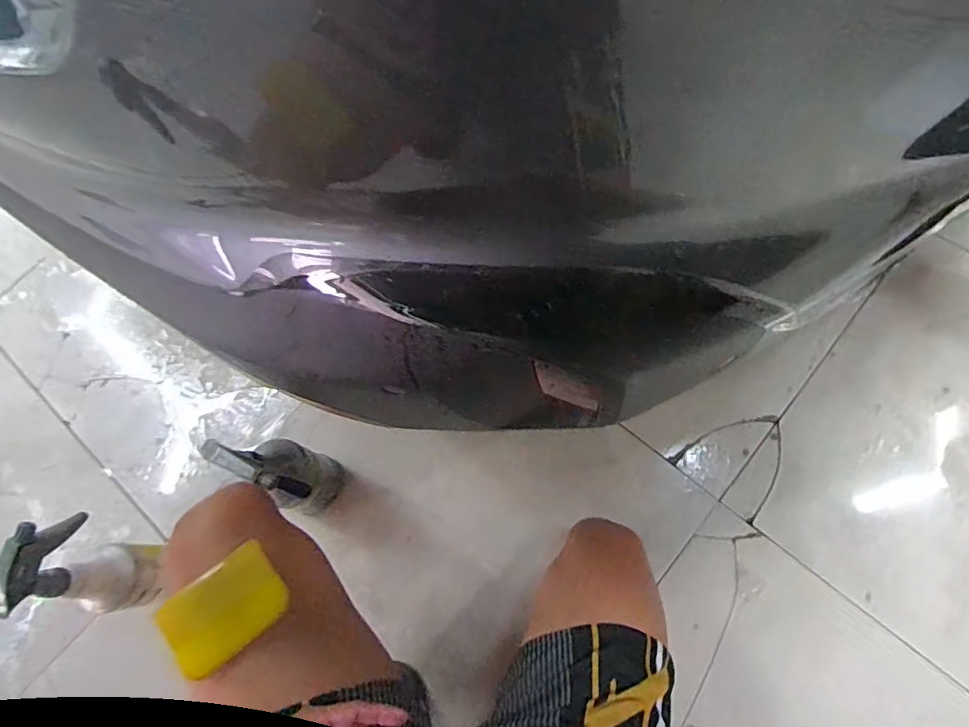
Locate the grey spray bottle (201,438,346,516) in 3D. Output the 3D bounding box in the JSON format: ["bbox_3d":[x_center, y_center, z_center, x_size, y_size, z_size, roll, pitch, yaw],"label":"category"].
[{"bbox_3d":[-0.268,0.149,0.743,0.096,0.288,0.086,14,72,7],"label":"grey spray bottle"}]

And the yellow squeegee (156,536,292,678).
[{"bbox_3d":[-0.228,0.214,0.485,0.096,0.007,0.070,-36,79,-24],"label":"yellow squeegee"}]

